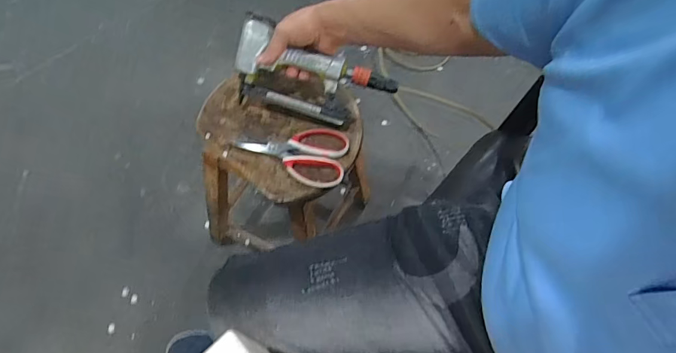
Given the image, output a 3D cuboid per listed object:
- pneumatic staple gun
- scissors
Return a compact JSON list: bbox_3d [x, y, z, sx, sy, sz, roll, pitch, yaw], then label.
[{"bbox_3d":[-0.039,-0.159,0.681,0.246,0.043,0.123,18,105,-2],"label":"pneumatic staple gun"},{"bbox_3d":[-0.072,-0.039,0.670,0.169,0.011,0.101,10,63,1],"label":"scissors"}]

